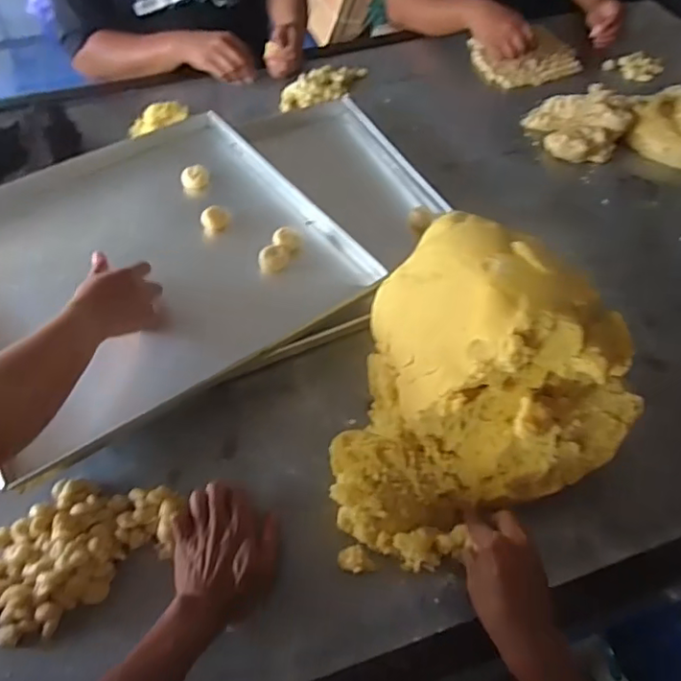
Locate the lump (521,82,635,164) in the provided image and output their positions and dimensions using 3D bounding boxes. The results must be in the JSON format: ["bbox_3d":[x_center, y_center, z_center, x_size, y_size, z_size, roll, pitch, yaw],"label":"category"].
[{"bbox_3d":[0.424,-0.397,1.027,0.174,0.063,0.174,22,55,16],"label":"lump"}]

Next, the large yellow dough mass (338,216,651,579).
[{"bbox_3d":[0.148,0.059,0.577,0.265,0.204,0.300,14,53,10],"label":"large yellow dough mass"}]

